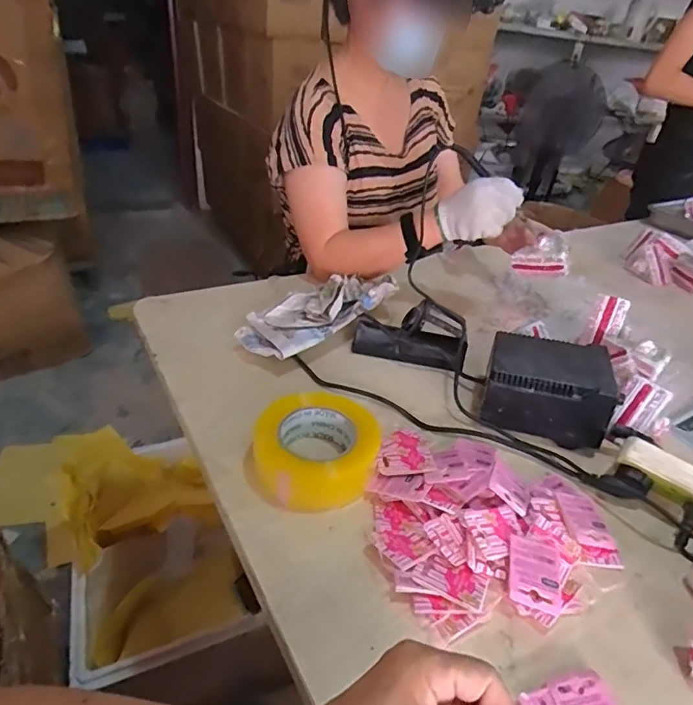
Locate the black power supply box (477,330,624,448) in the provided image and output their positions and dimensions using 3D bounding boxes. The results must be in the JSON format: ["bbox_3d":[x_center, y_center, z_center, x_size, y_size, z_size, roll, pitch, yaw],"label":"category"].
[{"bbox_3d":[0.250,0.043,0.625,0.153,0.085,0.113,13,34,10],"label":"black power supply box"}]

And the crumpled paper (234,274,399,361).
[{"bbox_3d":[-0.036,-0.058,0.756,0.119,0.064,0.268,30,40,32],"label":"crumpled paper"}]

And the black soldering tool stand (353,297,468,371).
[{"bbox_3d":[0.093,-0.030,0.719,0.164,0.068,0.082,17,35,17],"label":"black soldering tool stand"}]

